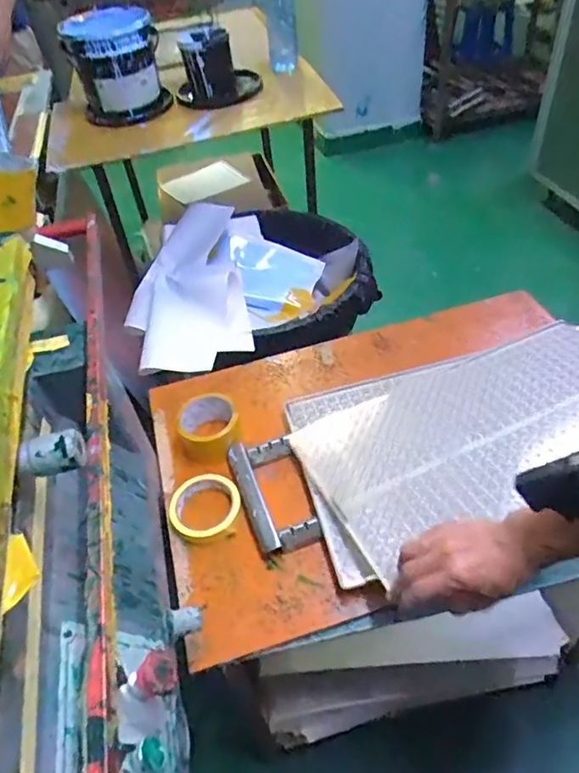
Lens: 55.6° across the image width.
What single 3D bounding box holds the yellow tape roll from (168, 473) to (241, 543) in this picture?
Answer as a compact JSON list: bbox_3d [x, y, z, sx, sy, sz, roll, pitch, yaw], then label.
[{"bbox_3d":[-0.115,0.164,0.753,0.095,0.031,0.087,-3,46,4],"label":"yellow tape roll"}]

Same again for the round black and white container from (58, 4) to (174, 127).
[{"bbox_3d":[-0.413,-0.773,1.318,0.209,0.187,0.213,-15,46,-8],"label":"round black and white container"}]

